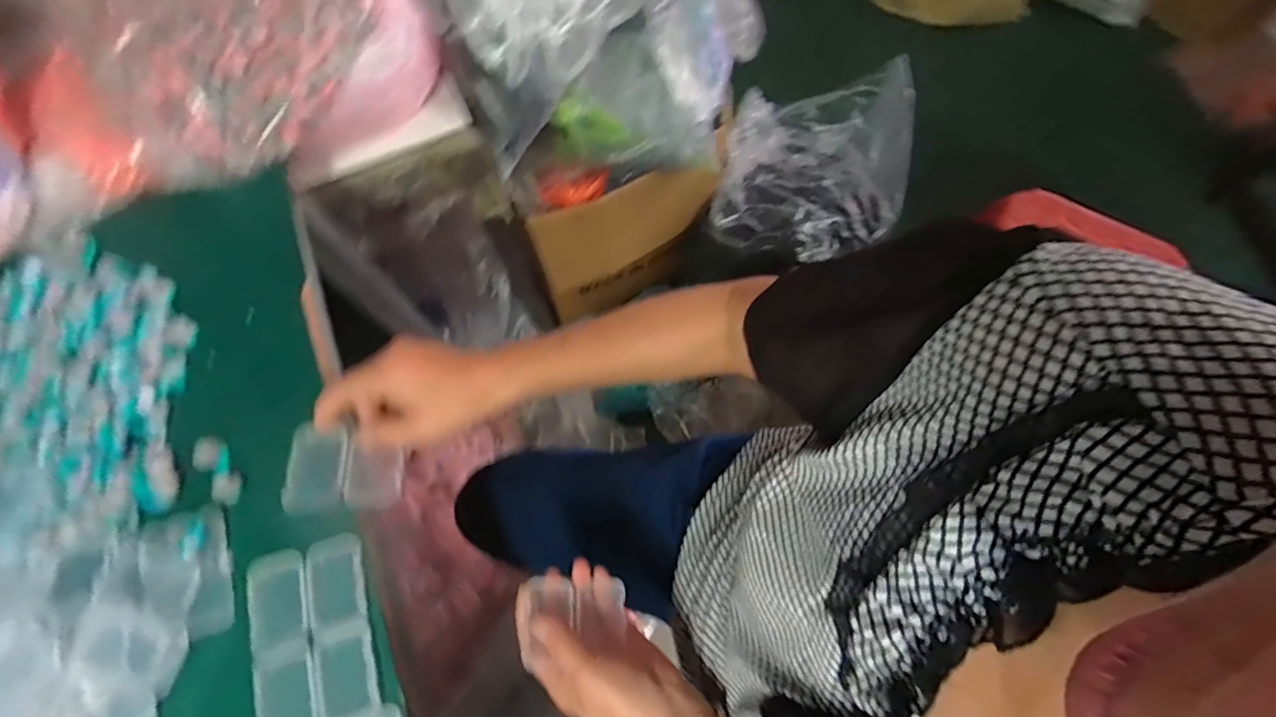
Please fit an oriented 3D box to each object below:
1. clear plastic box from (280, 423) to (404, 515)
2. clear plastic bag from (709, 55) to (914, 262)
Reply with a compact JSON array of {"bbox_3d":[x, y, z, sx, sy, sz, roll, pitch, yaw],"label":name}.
[{"bbox_3d":[-0.206,0.077,0.384,0.076,0.016,0.059,-2,70,1],"label":"clear plastic box"},{"bbox_3d":[0.327,-0.359,1.003,0.321,0.139,0.398,14,71,6],"label":"clear plastic bag"}]

